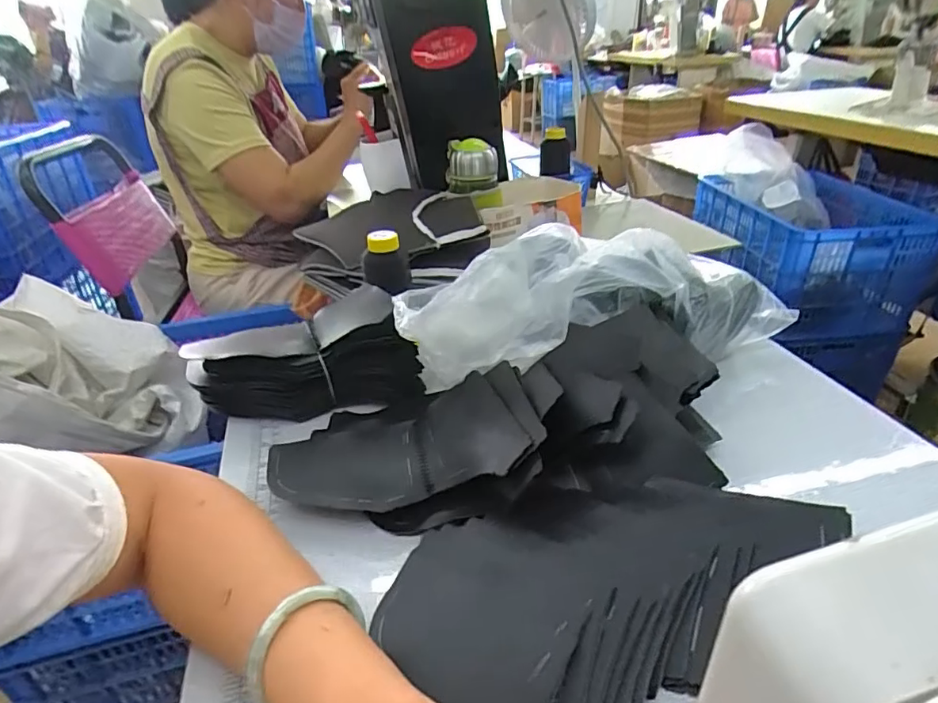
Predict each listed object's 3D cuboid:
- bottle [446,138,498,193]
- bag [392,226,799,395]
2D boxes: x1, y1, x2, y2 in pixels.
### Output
[{"bbox_3d":[0.002,-0.247,0.721,0.068,0.061,0.053,-1,31,3],"label":"bottle"},{"bbox_3d":[0.120,-0.045,0.462,0.375,0.122,0.079,-14,33,-18],"label":"bag"}]

